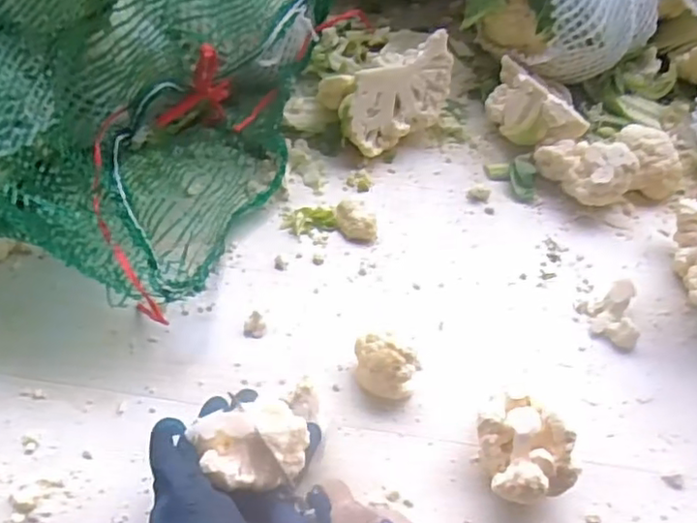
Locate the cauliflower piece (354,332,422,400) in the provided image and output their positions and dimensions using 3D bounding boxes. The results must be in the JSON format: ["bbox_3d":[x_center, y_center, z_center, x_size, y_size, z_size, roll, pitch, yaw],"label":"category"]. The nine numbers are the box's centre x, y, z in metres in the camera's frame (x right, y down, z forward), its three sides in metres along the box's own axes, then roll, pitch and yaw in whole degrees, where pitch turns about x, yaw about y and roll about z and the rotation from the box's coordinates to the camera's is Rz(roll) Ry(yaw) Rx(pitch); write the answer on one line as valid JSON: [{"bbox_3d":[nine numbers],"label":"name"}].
[{"bbox_3d":[0.028,0.081,0.497,0.051,0.045,0.042,14,54,5],"label":"cauliflower piece"}]

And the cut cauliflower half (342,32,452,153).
[{"bbox_3d":[0.047,-0.168,0.657,0.128,0.084,0.068,-35,64,-26],"label":"cut cauliflower half"}]

